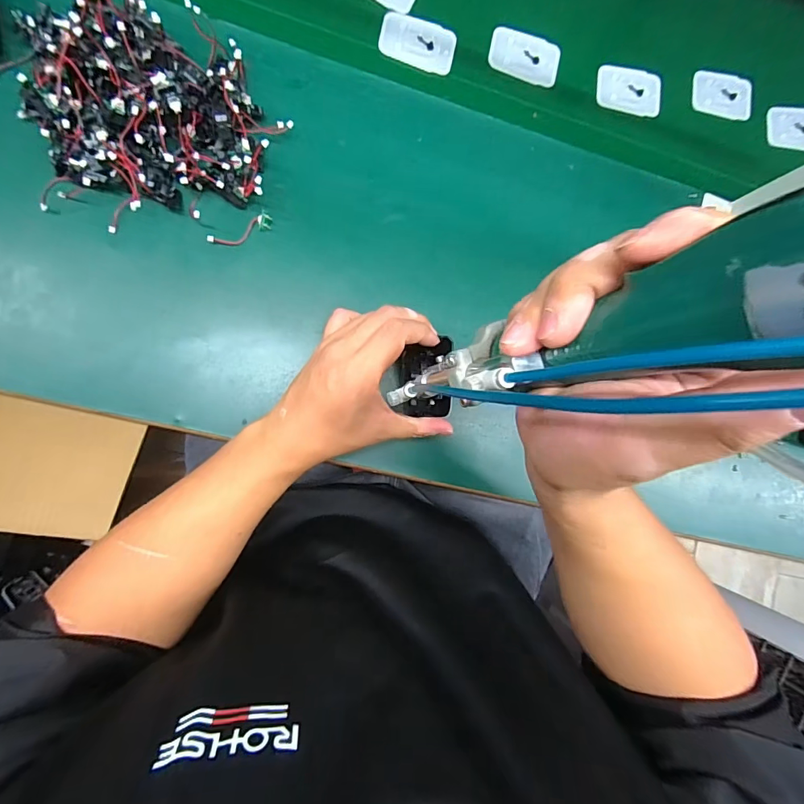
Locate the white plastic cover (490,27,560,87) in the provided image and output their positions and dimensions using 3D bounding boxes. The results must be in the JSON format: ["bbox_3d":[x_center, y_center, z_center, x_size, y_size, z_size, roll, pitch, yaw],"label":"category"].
[{"bbox_3d":[0.120,-0.336,0.425,0.070,0.005,0.042,5,89,-9],"label":"white plastic cover"}]

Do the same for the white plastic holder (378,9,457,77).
[{"bbox_3d":[0.015,-0.334,0.408,0.069,0.006,0.043,10,88,-9],"label":"white plastic holder"}]

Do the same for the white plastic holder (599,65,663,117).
[{"bbox_3d":[0.228,-0.310,0.439,0.068,0.007,0.044,-1,89,-9],"label":"white plastic holder"}]

